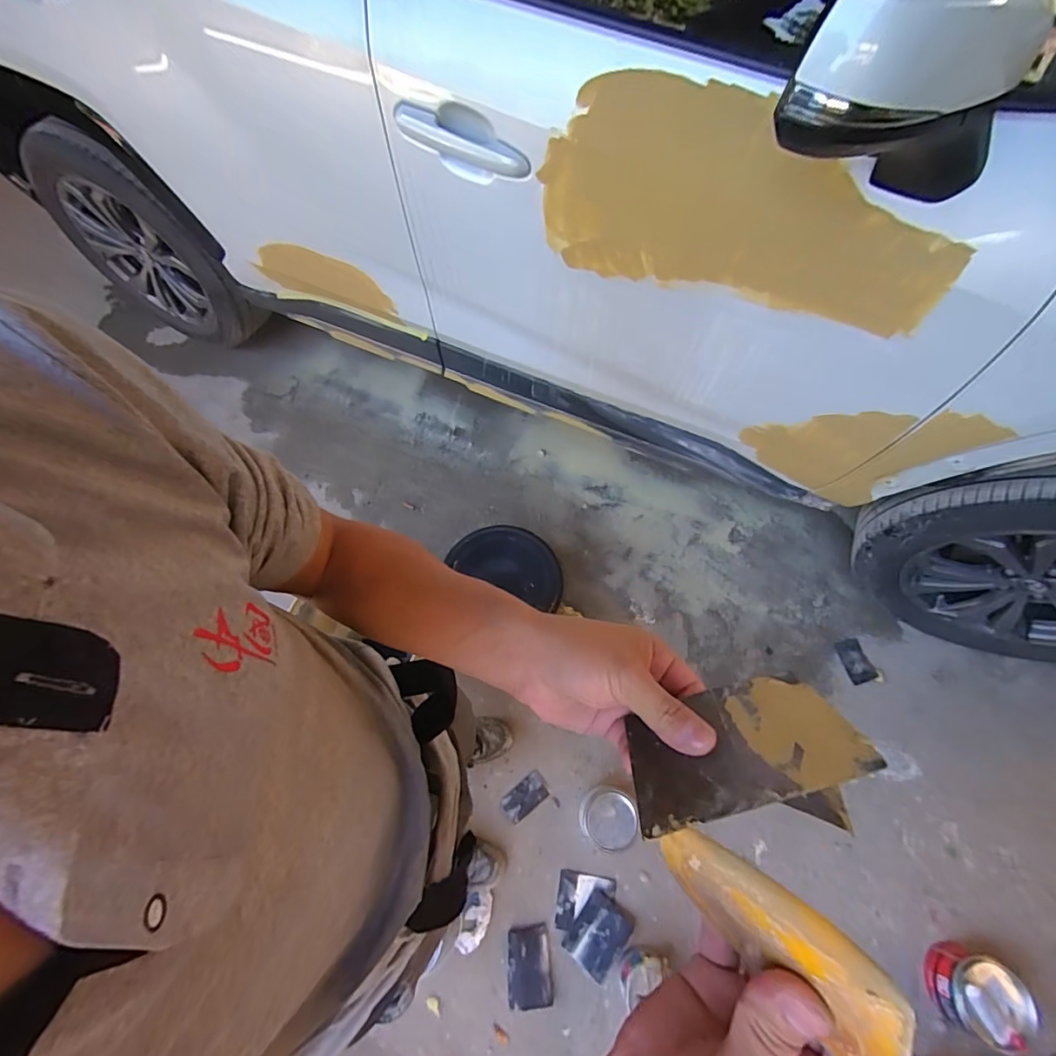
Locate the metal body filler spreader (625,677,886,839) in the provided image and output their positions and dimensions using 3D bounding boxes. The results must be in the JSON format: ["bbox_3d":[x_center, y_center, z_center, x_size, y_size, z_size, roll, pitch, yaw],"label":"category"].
[{"bbox_3d":[0.108,0.114,0.258,0.118,0.004,0.070,-12,24,-5],"label":"metal body filler spreader"}]

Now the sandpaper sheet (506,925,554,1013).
[{"bbox_3d":[0.003,0.978,1.092,0.095,0.006,0.138,-2,54,-6],"label":"sandpaper sheet"}]

